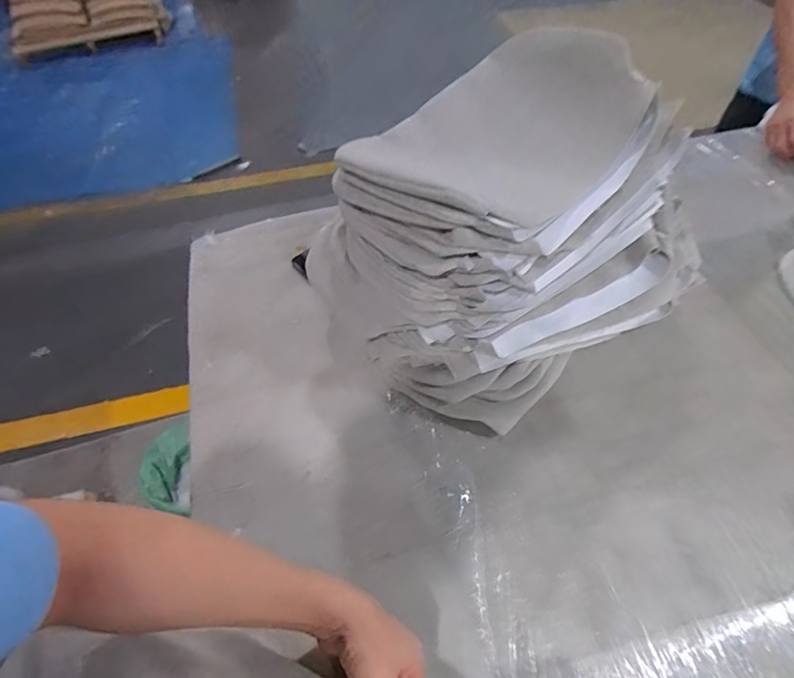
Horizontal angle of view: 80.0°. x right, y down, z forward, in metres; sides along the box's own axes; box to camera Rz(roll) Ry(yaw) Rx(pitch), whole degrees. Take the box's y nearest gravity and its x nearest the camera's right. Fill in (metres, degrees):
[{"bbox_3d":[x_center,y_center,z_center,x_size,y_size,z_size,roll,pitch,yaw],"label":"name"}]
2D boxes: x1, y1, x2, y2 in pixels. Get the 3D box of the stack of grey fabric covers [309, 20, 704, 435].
[{"bbox_3d":[0.154,-0.148,0.698,0.510,0.364,0.376,-25,55,-17],"label":"stack of grey fabric covers"}]

